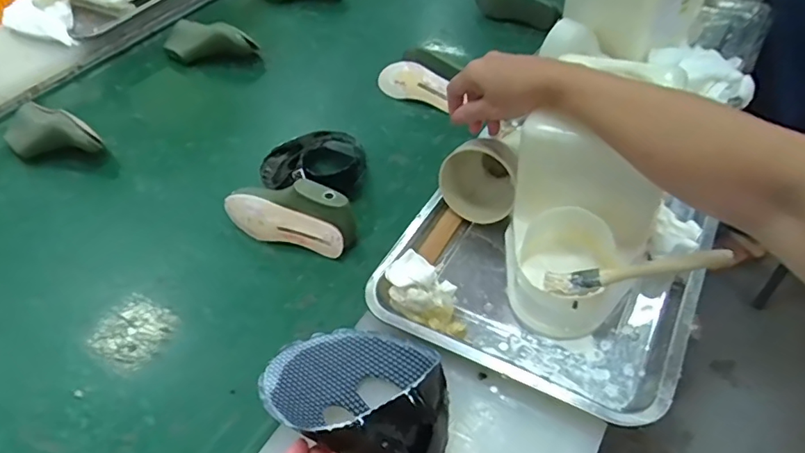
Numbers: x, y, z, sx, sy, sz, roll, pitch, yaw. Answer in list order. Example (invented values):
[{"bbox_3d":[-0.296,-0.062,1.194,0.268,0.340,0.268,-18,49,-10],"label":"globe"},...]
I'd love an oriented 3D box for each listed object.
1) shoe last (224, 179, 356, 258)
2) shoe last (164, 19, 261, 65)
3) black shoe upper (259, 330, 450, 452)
[{"bbox_3d":[-0.145,-0.019,0.669,0.174,0.074,0.052,12,49,17],"label":"shoe last"},{"bbox_3d":[-0.376,-0.353,1.025,0.190,0.071,0.073,14,49,19],"label":"shoe last"},{"bbox_3d":[-0.039,0.134,0.455,0.173,0.059,0.119,14,49,19],"label":"black shoe upper"}]

